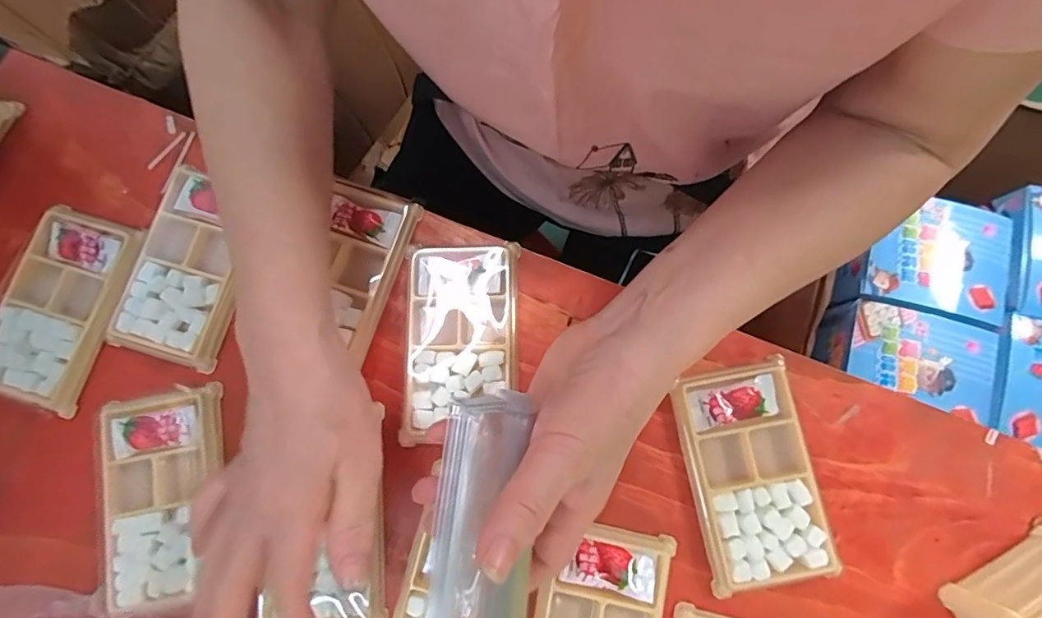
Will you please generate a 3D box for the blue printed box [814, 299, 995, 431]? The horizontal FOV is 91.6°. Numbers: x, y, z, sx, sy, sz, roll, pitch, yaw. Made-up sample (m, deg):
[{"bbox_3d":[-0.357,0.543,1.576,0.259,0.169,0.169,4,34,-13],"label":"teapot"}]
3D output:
[{"bbox_3d":[0.469,0.061,0.625,0.187,0.059,0.121,19,80,5],"label":"blue printed box"}]

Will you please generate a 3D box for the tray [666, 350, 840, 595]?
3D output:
[{"bbox_3d":[0.146,0.105,0.326,0.072,0.015,0.131,-10,79,0],"label":"tray"}]

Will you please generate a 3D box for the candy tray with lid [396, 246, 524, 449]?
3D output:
[{"bbox_3d":[-0.041,0.019,0.347,0.078,0.013,0.134,1,79,2],"label":"candy tray with lid"}]

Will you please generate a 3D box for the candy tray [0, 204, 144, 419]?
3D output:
[{"bbox_3d":[-0.325,-0.001,0.355,0.076,0.012,0.135,15,80,4],"label":"candy tray"}]

